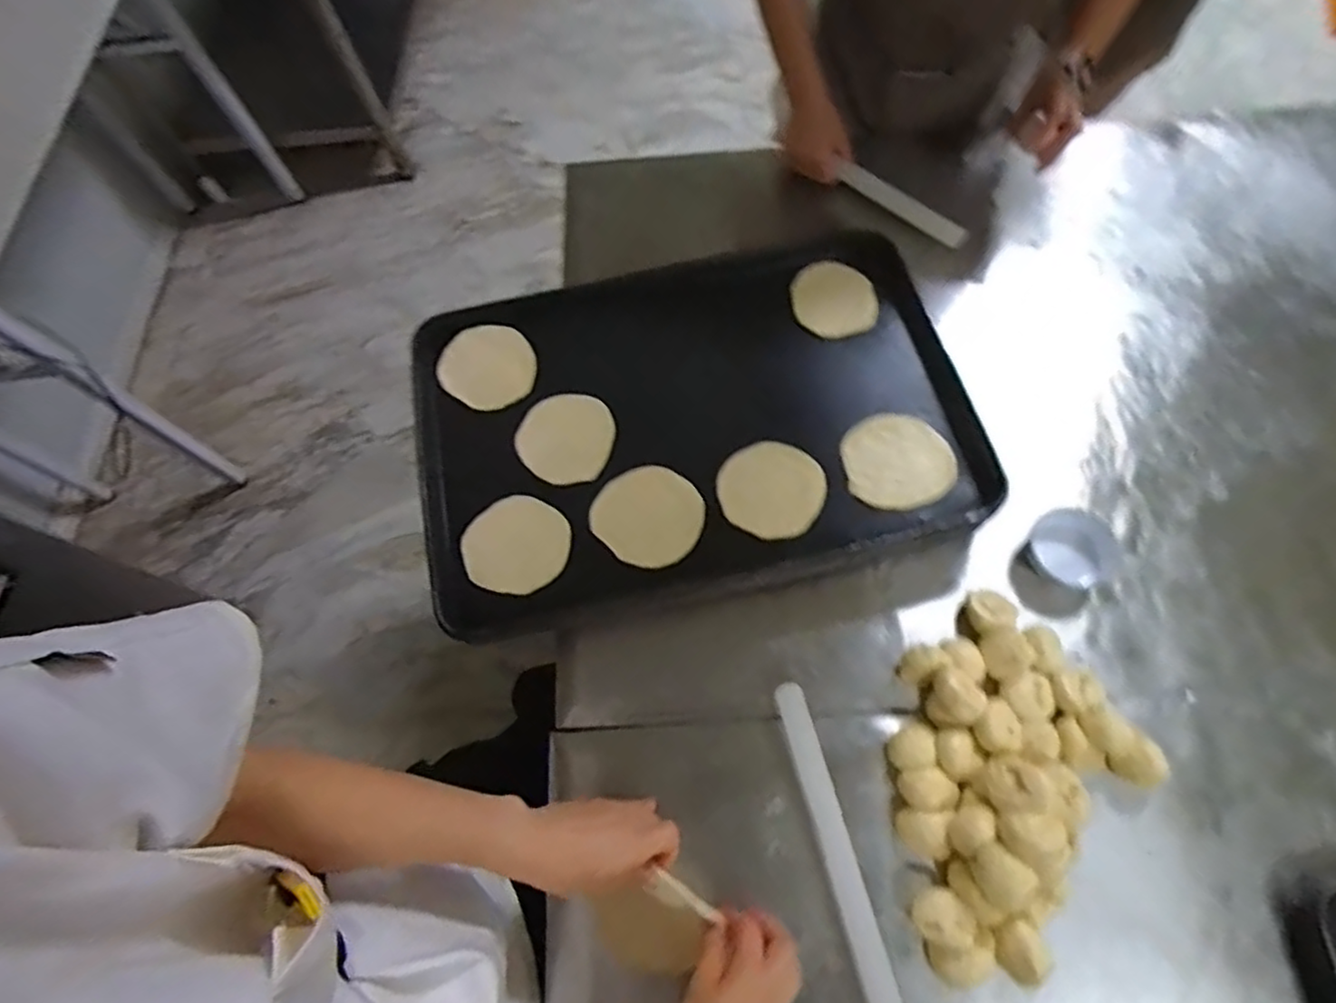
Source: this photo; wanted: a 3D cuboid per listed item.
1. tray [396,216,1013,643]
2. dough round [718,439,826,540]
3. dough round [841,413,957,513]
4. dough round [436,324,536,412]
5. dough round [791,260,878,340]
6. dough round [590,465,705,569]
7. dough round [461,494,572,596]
[{"bbox_3d":[0.025,-0.090,0.762,0.610,0.044,0.406,-15,67,-3],"label":"tray"},{"bbox_3d":[0.111,-0.015,0.723,0.107,0.009,0.109,0,71,1],"label":"dough round"},{"bbox_3d":[0.248,-0.042,0.729,0.115,0.009,0.111,0,66,1],"label":"dough round"},{"bbox_3d":[-0.213,-0.161,0.790,0.106,0.012,0.110,-1,67,3],"label":"dough round"},{"bbox_3d":[0.202,-0.248,0.821,0.099,0.009,0.101,-9,76,-3],"label":"dough round"},{"bbox_3d":[-0.021,0.014,0.712,0.107,0.013,0.112,-1,67,3],"label":"dough round"},{"bbox_3d":[-0.160,0.045,0.706,0.106,0.014,0.104,-1,67,3],"label":"dough round"}]

